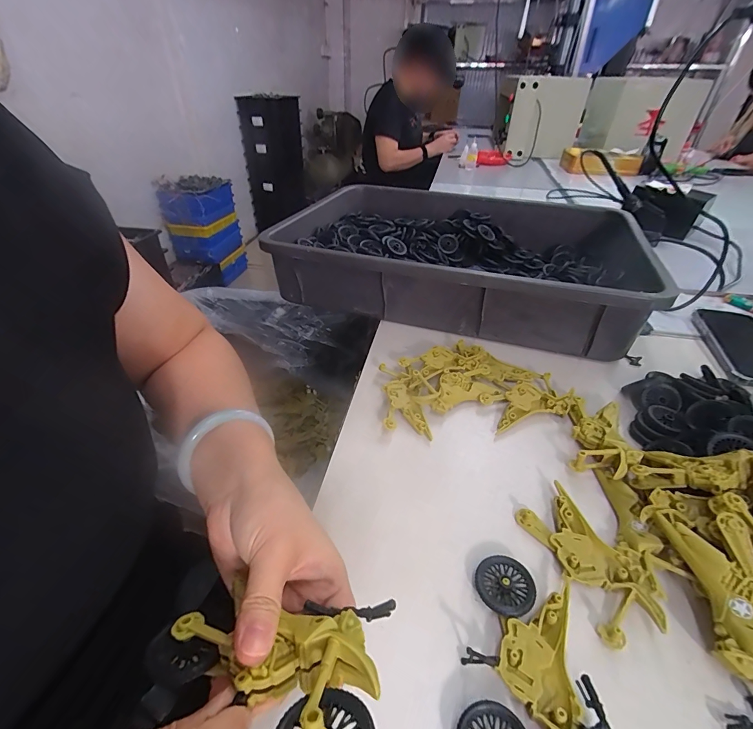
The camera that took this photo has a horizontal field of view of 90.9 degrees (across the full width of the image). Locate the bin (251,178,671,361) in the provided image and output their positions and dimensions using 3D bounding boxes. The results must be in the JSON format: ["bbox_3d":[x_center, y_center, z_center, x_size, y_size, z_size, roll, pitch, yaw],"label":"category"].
[{"bbox_3d":[0.130,-0.189,0.592,0.493,0.117,0.360,14,39,15],"label":"bin"}]

